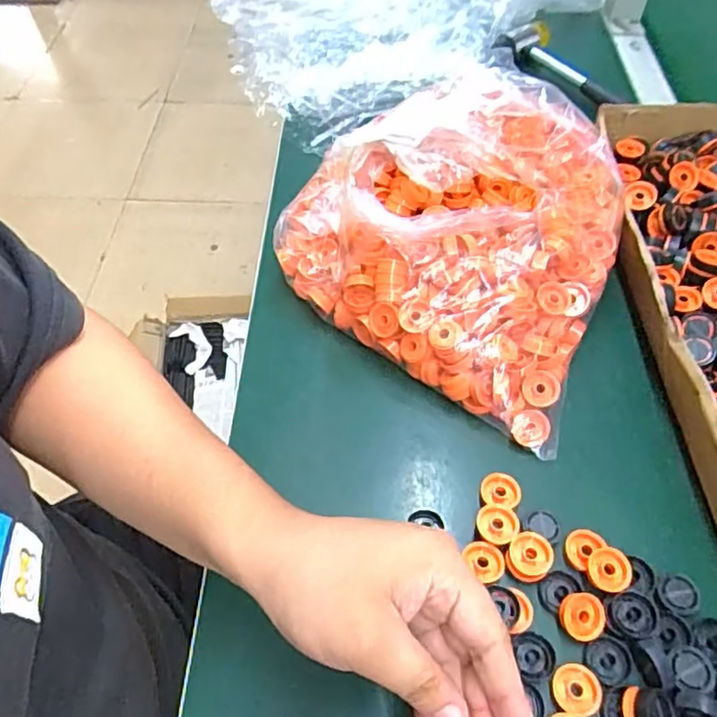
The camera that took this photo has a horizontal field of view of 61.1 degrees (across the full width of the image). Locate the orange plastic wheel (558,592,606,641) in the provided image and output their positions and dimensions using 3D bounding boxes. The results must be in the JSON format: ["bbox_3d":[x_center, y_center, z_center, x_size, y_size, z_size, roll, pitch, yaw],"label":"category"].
[{"bbox_3d":[0.132,0.152,0.359,0.025,0.004,0.026,-4,78,16],"label":"orange plastic wheel"}]

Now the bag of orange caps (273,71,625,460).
[{"bbox_3d":[0.079,-0.107,0.483,0.265,0.109,0.240,26,61,22],"label":"bag of orange caps"}]

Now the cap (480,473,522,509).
[{"bbox_3d":[0.096,0.088,0.410,0.026,0.006,0.023,11,54,8],"label":"cap"}]

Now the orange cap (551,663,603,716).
[{"bbox_3d":[0.122,0.184,0.339,0.027,0.004,0.025,0,53,0],"label":"orange cap"}]

